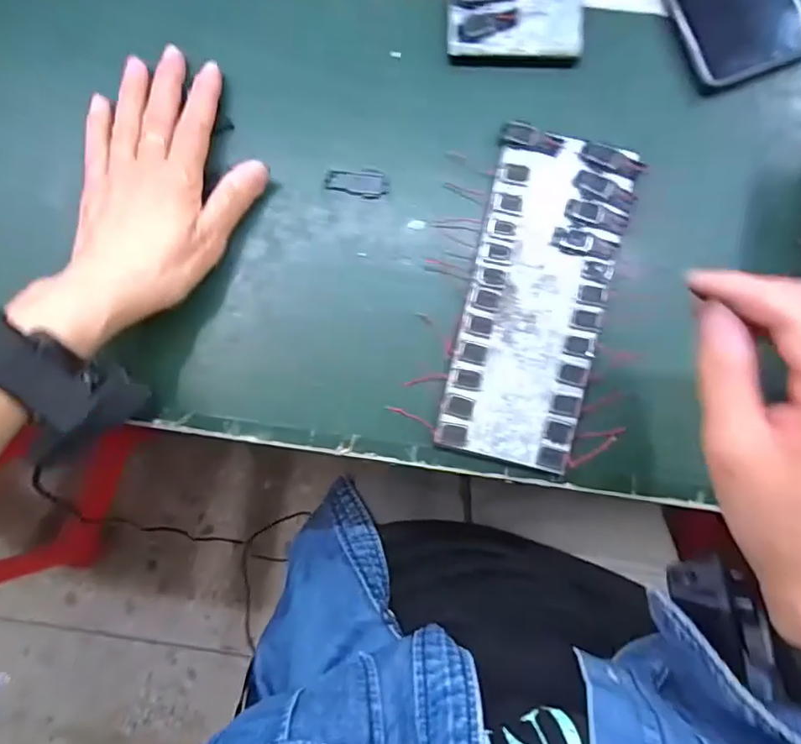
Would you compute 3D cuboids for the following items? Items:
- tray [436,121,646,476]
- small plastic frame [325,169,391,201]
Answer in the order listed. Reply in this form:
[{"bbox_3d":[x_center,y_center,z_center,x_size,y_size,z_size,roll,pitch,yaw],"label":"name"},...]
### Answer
[{"bbox_3d":[0.083,-0.045,0.338,0.082,0.012,0.198,13,89,4],"label":"tray"},{"bbox_3d":[-0.027,-0.120,0.352,0.039,0.006,0.018,11,89,4],"label":"small plastic frame"}]

